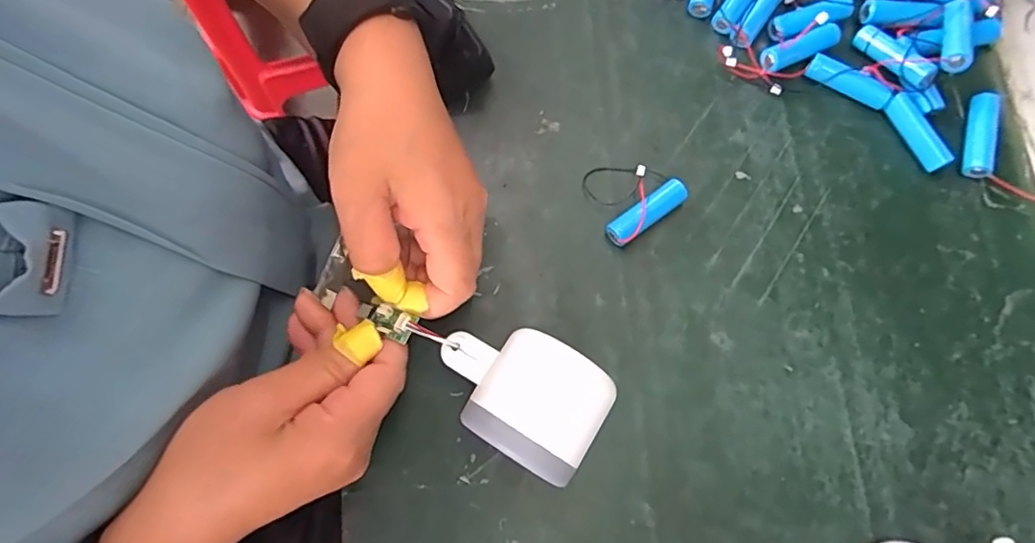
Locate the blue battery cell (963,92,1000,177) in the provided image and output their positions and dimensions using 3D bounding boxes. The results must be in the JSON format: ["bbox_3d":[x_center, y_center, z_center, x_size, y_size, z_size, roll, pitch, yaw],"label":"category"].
[{"bbox_3d":[0.272,-0.080,0.334,0.015,0.014,0.048,12,77,2],"label":"blue battery cell"}]

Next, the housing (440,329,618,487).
[{"bbox_3d":[0.001,0.057,0.277,0.079,0.058,0.054,32,79,6],"label":"housing"}]

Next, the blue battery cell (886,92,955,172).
[{"bbox_3d":[0.236,-0.082,0.336,0.012,0.015,0.048,-28,79,-7],"label":"blue battery cell"}]

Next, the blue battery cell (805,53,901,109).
[{"bbox_3d":[0.200,-0.115,0.343,0.051,0.015,0.012,29,78,6],"label":"blue battery cell"}]

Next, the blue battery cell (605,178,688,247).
[{"bbox_3d":[0.072,-0.032,0.321,0.049,0.017,0.014,-36,80,-8],"label":"blue battery cell"}]

